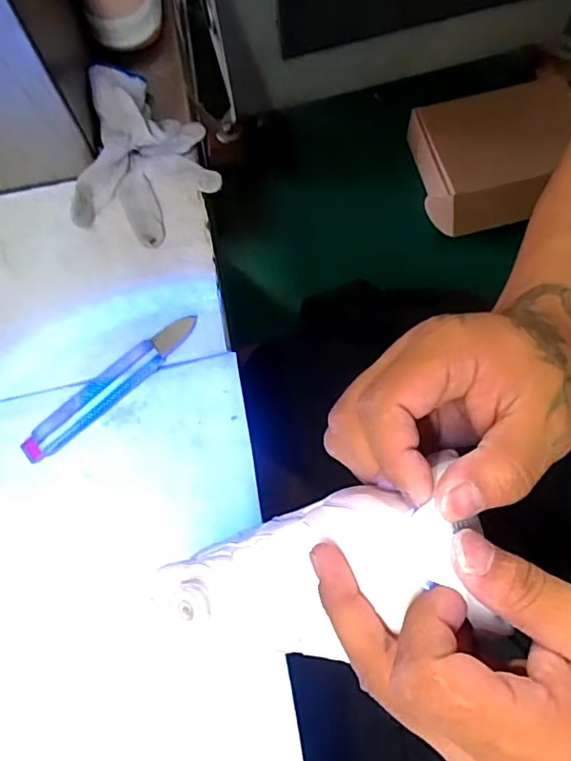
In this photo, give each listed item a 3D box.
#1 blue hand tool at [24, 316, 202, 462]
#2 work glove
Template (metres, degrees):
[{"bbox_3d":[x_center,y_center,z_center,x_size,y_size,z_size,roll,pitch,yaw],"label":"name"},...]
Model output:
[{"bbox_3d":[-0.137,0.004,0.438,0.162,0.017,0.027,-40,76,-10],"label":"blue hand tool"},{"bbox_3d":[-0.121,-0.205,0.491,0.117,0.034,0.170,3,73,3],"label":"work glove"}]

